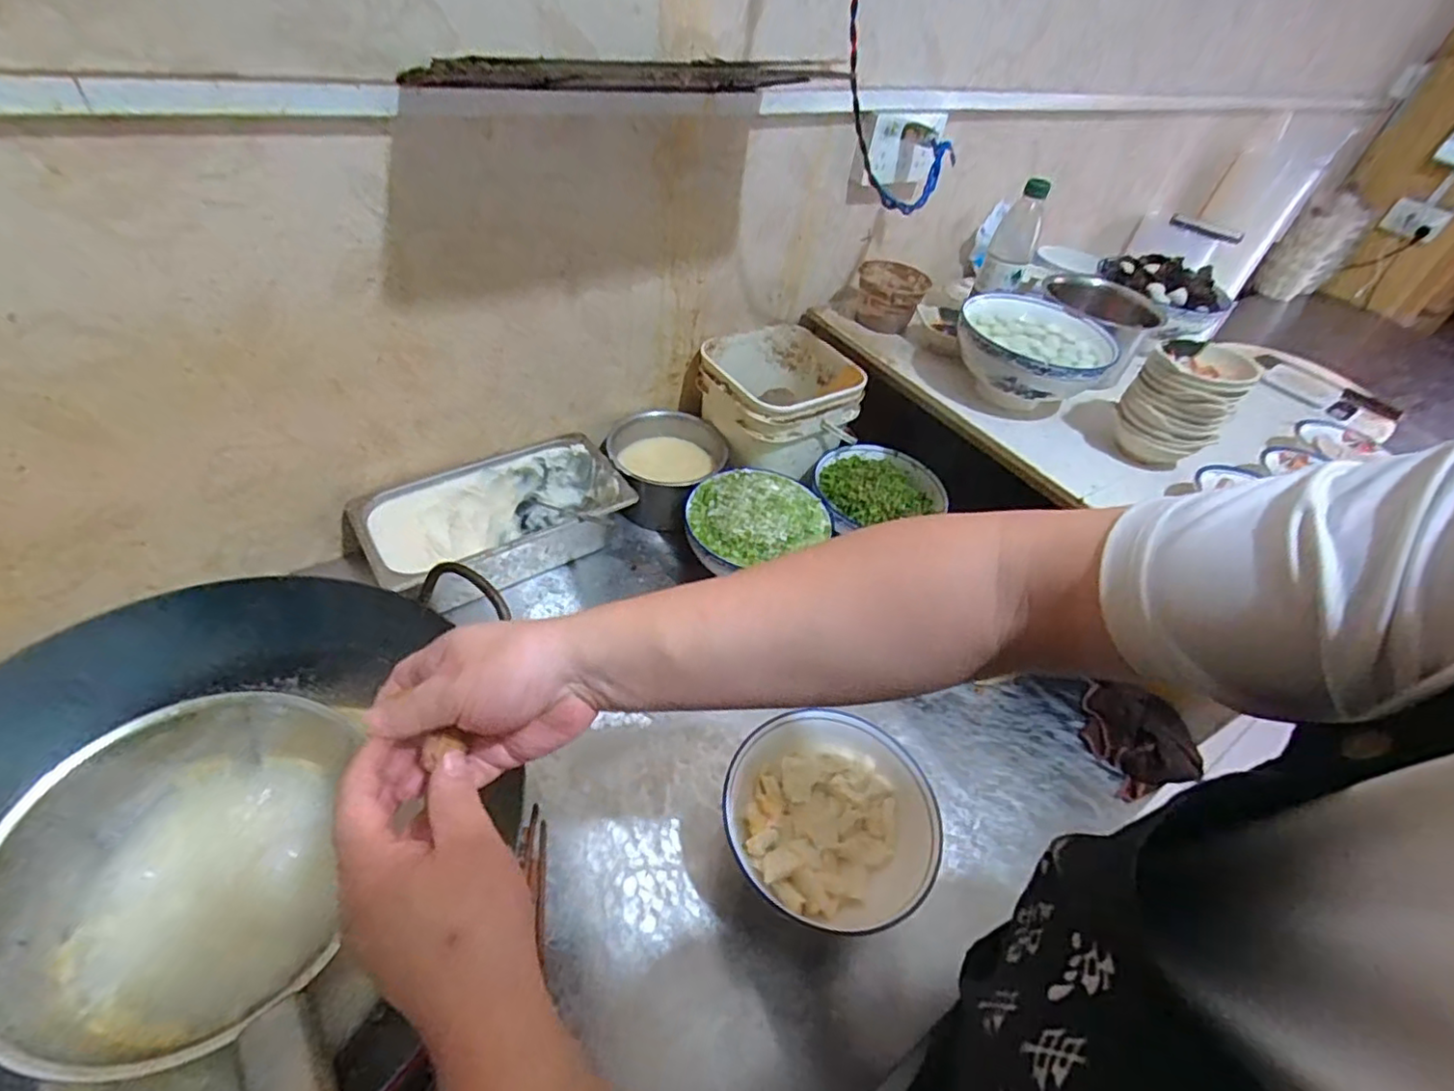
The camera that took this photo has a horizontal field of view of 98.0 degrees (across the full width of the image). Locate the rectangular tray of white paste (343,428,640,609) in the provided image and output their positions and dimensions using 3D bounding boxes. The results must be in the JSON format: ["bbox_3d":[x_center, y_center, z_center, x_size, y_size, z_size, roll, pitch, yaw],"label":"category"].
[{"bbox_3d":[-0.299,-0.026,0.849,0.328,0.106,0.179,-24,53,-26],"label":"rectangular tray of white paste"}]

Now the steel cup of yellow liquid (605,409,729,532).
[{"bbox_3d":[-0.093,-0.119,0.968,0.180,0.103,0.177,3,46,-3],"label":"steel cup of yellow liquid"}]

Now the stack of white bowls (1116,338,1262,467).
[{"bbox_3d":[0.563,-0.177,0.791,0.109,0.132,0.122,34,52,24],"label":"stack of white bowls"}]

